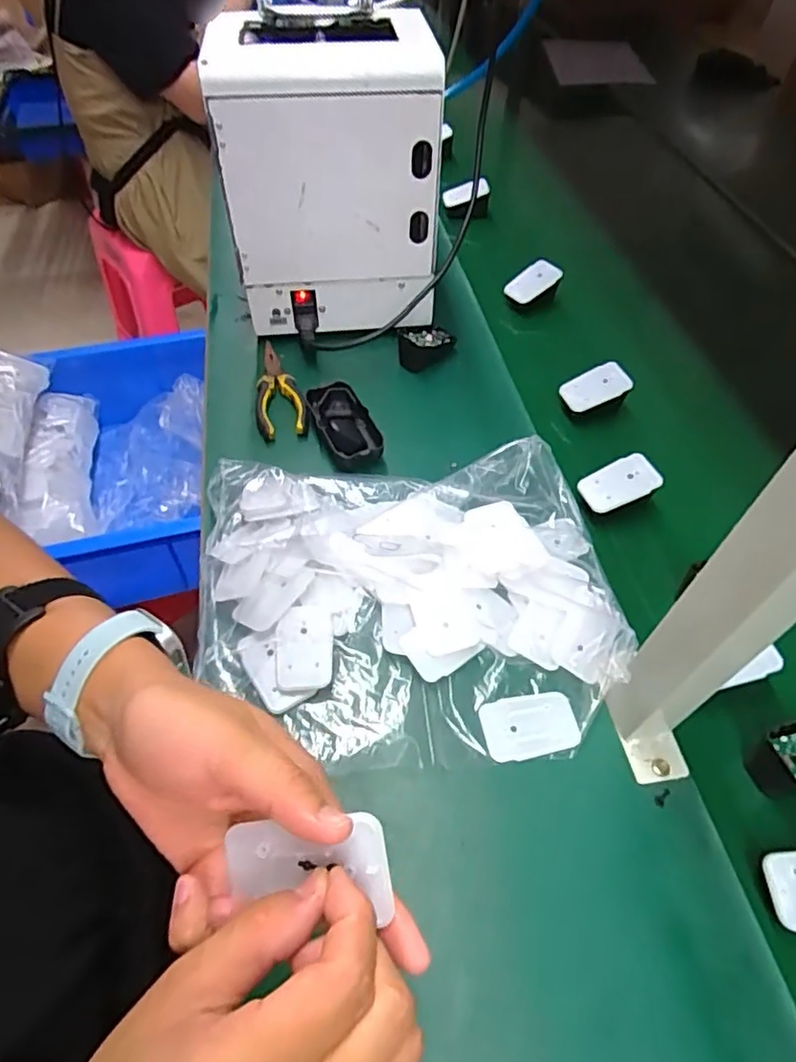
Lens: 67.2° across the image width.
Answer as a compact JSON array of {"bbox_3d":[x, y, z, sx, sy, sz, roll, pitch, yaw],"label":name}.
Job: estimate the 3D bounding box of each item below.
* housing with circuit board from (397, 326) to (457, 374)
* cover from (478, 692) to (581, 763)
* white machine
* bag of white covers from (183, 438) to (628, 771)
[{"bbox_3d":[0.035,-0.212,0.697,0.067,0.037,0.052,-4,55,-5],"label":"housing with circuit board"},{"bbox_3d":[0.097,0.144,0.443,0.069,0.005,0.044,-8,55,-7],"label":"cover"},{"bbox_3d":[-0.062,-0.372,0.656,0.212,0.272,0.181,4,55,1],"label":"white machine"},{"bbox_3d":[0.004,0.047,0.490,0.338,0.042,0.274,0,55,-2],"label":"bag of white covers"}]

